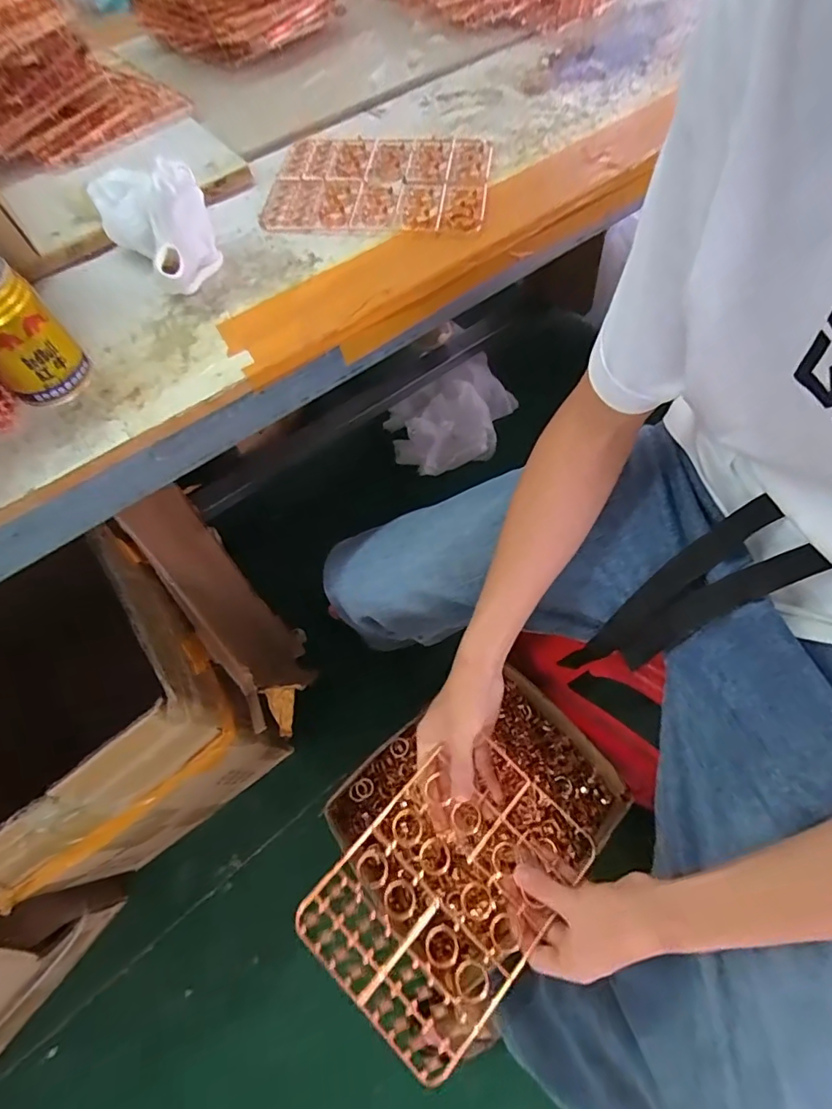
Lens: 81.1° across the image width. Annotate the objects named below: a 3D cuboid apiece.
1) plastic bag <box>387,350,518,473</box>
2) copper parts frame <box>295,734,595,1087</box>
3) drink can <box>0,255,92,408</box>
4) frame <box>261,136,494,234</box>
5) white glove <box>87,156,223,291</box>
[{"bbox_3d":[0.096,-0.330,1.178,0.323,0.102,0.227,-30,66,-11],"label":"plastic bag"},{"bbox_3d":[0.031,0.291,0.433,0.161,0.025,0.226,40,69,20],"label":"copper parts frame"},{"bbox_3d":[-0.315,-0.173,0.383,0.059,0.094,0.064,-1,64,2],"label":"drink can"},{"bbox_3d":[-0.037,-0.407,0.531,0.227,0.020,0.163,5,62,3],"label":"frame"},{"bbox_3d":[-0.244,-0.323,0.460,0.079,0.084,0.149,-40,69,-15],"label":"white glove"}]

